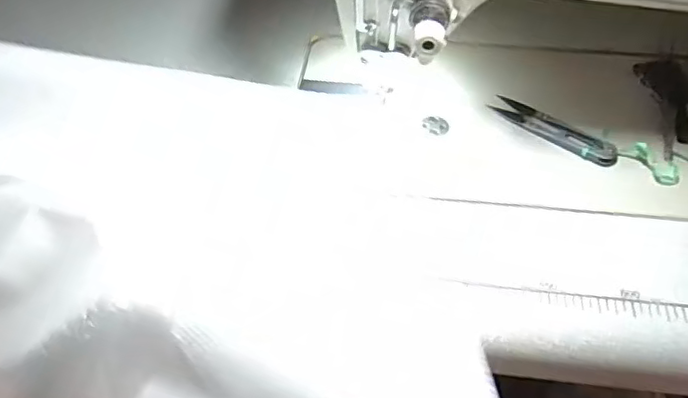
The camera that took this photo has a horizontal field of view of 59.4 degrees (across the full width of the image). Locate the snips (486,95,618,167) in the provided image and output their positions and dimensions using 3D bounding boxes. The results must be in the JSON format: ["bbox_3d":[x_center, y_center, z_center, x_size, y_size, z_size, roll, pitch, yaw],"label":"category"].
[{"bbox_3d":[0.157,-0.053,0.454,0.098,0.006,0.022,35,60,27],"label":"snips"}]

